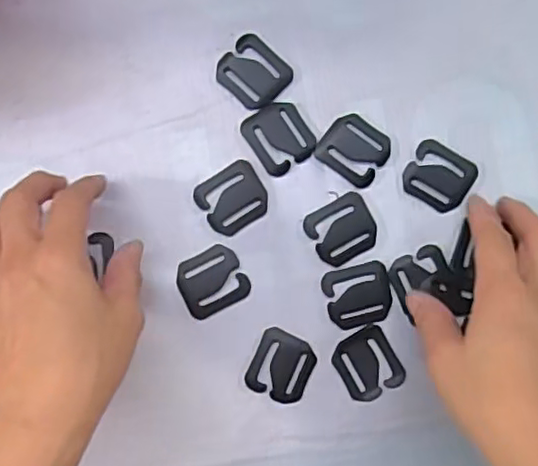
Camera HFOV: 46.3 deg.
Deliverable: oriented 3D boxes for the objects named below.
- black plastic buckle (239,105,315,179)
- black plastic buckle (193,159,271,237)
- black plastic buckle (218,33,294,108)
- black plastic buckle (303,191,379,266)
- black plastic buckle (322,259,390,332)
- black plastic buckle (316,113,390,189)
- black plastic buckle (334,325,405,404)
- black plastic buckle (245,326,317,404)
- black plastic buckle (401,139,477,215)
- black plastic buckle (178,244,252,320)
[{"bbox_3d":[0.006,-0.057,0.369,0.035,0.004,0.039,-32,91,-1],"label":"black plastic buckle"},{"bbox_3d":[-0.021,-0.020,0.368,0.039,0.004,0.035,-34,91,-1],"label":"black plastic buckle"},{"bbox_3d":[-0.009,-0.094,0.369,0.039,0.004,0.034,41,89,-1],"label":"black plastic buckle"},{"bbox_3d":[0.044,-0.003,0.370,0.040,0.004,0.035,-31,91,-1],"label":"black plastic buckle"},{"bbox_3d":[0.053,0.037,0.371,0.038,0.004,0.036,-14,90,-1],"label":"black plastic buckle"},{"bbox_3d":[0.051,-0.050,0.370,0.038,0.004,0.036,36,89,-1],"label":"black plastic buckle"},{"bbox_3d":[0.059,0.078,0.370,0.034,0.004,0.039,-30,91,-1],"label":"black plastic buckle"},{"bbox_3d":[0.008,0.079,0.368,0.036,0.004,0.039,23,89,-1],"label":"black plastic buckle"},{"bbox_3d":[0.101,-0.033,0.371,0.039,0.004,0.035,31,89,-1],"label":"black plastic buckle"},{"bbox_3d":[-0.034,0.028,0.368,0.039,0.004,0.035,-27,91,-1],"label":"black plastic buckle"}]

